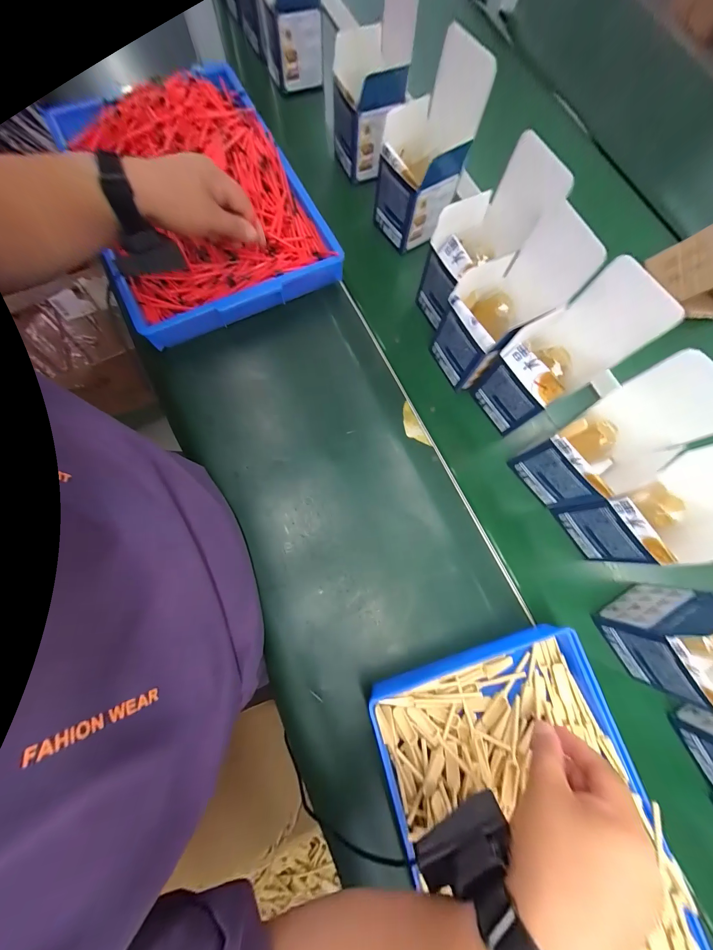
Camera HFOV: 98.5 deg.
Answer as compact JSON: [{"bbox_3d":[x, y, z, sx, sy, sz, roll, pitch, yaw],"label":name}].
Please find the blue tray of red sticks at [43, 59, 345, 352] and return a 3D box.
[{"bbox_3d":[-0.217,-0.382,0.405,0.275,0.054,0.355,-26,92,-5],"label":"blue tray of red sticks"}]

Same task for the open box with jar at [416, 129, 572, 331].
[{"bbox_3d":[0.138,-0.274,0.379,0.107,0.177,0.096,-27,79,-7],"label":"open box with jar"}]

